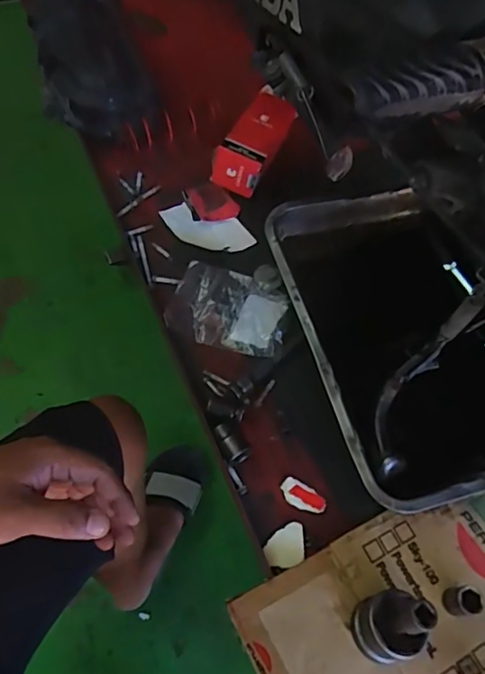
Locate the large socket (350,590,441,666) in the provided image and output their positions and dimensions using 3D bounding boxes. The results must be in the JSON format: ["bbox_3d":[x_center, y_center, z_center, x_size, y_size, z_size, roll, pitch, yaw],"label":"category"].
[{"bbox_3d":[0.124,0.243,0.443,0.047,0.084,0.052,-1,59,-4],"label":"large socket"}]

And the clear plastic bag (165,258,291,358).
[{"bbox_3d":[-0.016,-0.043,0.651,0.137,0.011,0.118,13,59,4],"label":"clear plastic bag"}]

